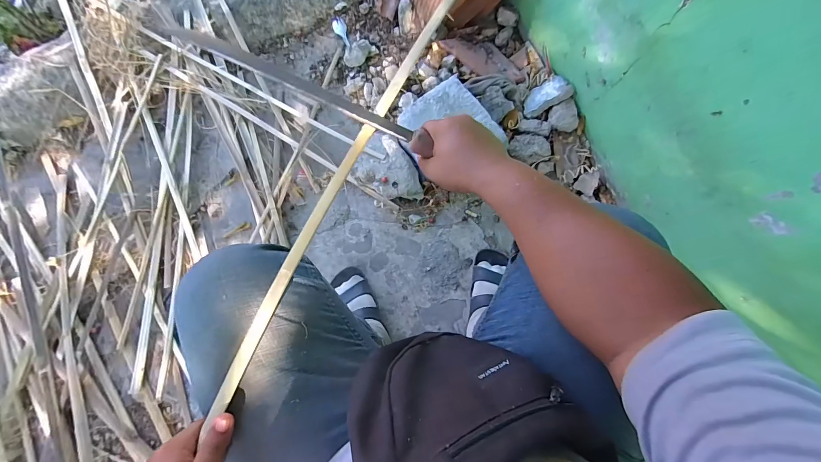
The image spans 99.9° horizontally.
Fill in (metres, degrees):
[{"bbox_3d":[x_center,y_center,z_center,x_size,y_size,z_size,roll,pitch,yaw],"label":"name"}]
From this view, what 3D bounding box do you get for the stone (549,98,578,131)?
[{"bbox_3d":[0.363,-0.269,0.820,0.058,0.035,0.068,-14,78,-2],"label":"stone"}]

